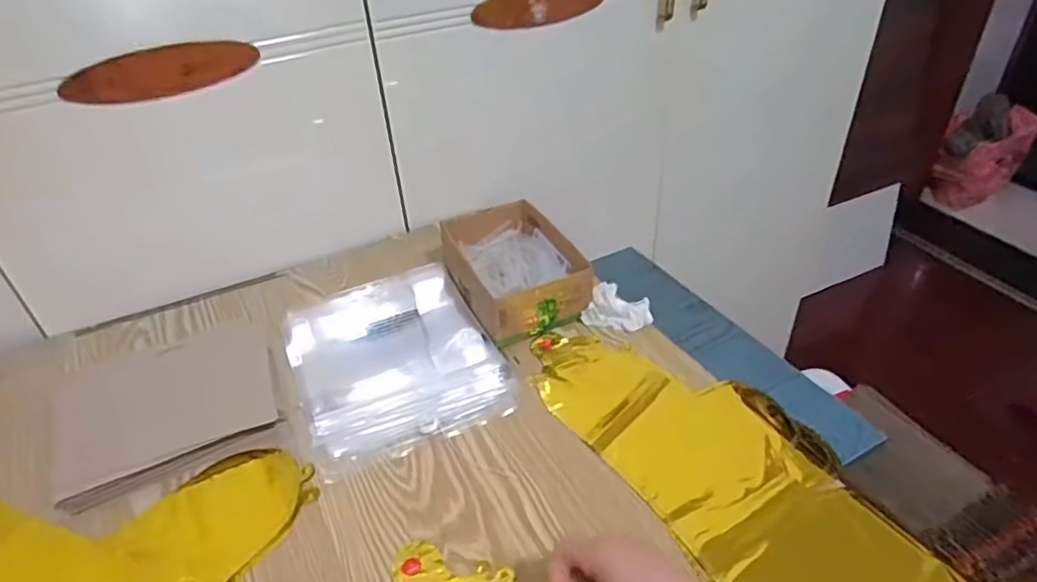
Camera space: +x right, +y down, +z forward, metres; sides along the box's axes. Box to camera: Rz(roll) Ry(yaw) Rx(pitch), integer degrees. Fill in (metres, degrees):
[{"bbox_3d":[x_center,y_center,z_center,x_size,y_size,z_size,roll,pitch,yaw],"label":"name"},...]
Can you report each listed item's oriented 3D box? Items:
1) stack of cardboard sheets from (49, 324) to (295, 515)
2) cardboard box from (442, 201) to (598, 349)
[{"bbox_3d":[-0.352,0.114,0.635,0.203,0.016,0.191,-18,39,-19],"label":"stack of cardboard sheets"},{"bbox_3d":[-0.012,-0.032,0.754,0.132,0.070,0.206,-19,40,-21],"label":"cardboard box"}]

